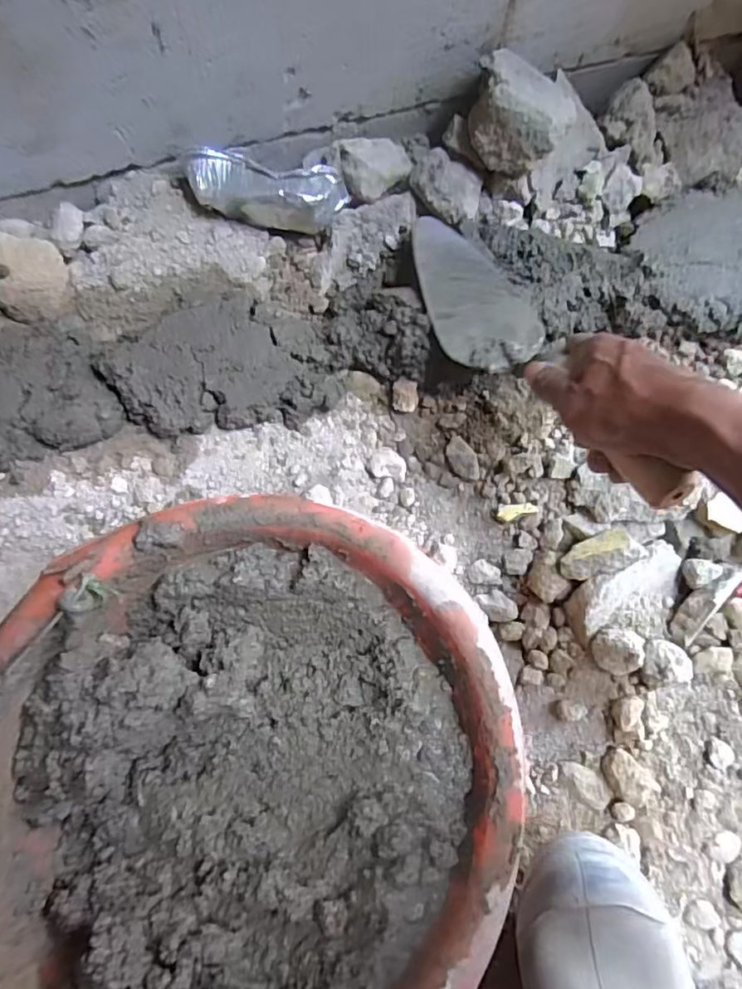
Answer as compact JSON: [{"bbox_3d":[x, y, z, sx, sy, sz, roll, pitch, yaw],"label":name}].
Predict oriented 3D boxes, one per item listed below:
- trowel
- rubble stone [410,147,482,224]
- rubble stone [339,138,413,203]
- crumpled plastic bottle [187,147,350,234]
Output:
[{"bbox_3d":[0.116,-0.110,0.459,0.088,0.045,0.327,-25,55,-7],"label":"trowel"},{"bbox_3d":[0.071,-0.287,0.564,0.069,0.026,0.050,38,79,7],"label":"rubble stone"},{"bbox_3d":[0.005,-0.300,0.556,0.064,0.031,0.054,-8,77,-3],"label":"rubble stone"},{"bbox_3d":[-0.095,-0.272,0.540,0.141,0.044,0.047,6,77,0],"label":"crumpled plastic bottle"}]

